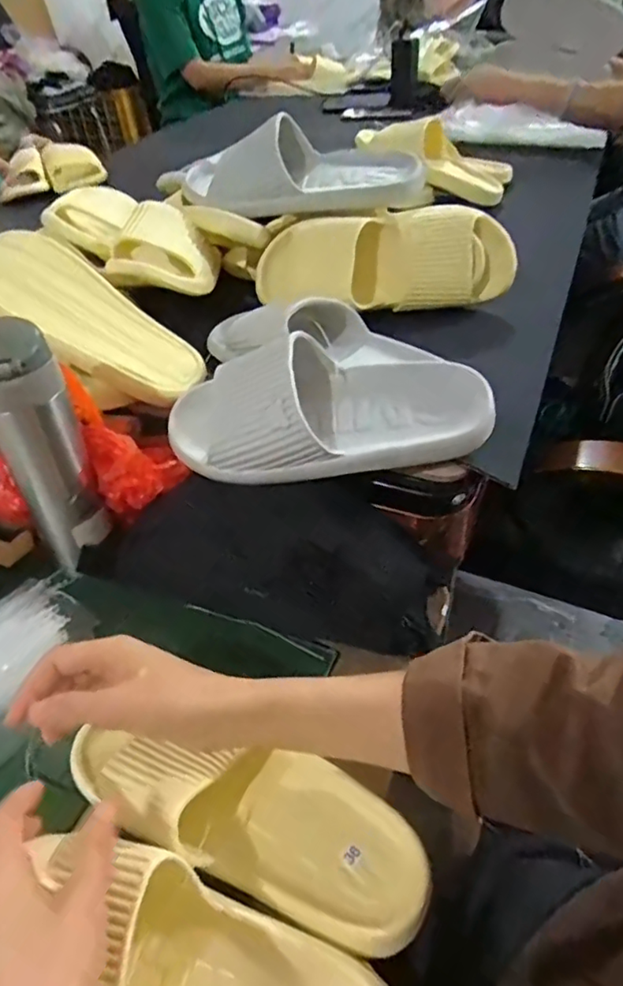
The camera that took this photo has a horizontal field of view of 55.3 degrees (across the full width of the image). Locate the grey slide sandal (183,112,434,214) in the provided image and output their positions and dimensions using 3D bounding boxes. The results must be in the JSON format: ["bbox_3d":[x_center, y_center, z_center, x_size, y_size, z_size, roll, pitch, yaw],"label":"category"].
[{"bbox_3d":[-0.012,-0.377,0.683,0.273,0.081,0.105,5,43,10],"label":"grey slide sandal"}]

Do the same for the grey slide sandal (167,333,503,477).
[{"bbox_3d":[0.007,-0.069,0.481,0.269,0.084,0.090,4,43,9],"label":"grey slide sandal"}]

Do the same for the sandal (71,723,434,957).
[{"bbox_3d":[-0.044,0.194,0.368,0.231,0.054,0.084,17,46,10],"label":"sandal"}]

